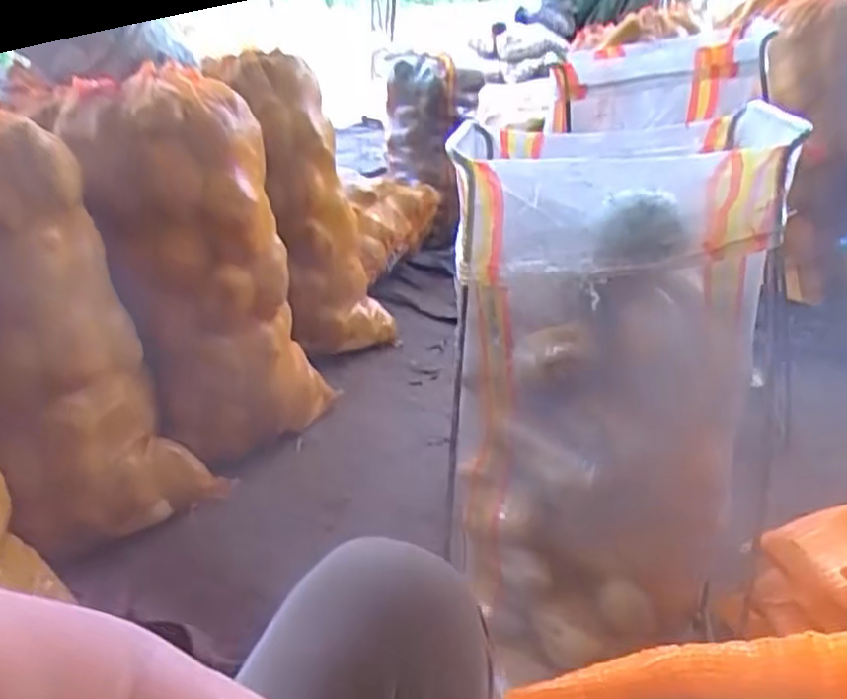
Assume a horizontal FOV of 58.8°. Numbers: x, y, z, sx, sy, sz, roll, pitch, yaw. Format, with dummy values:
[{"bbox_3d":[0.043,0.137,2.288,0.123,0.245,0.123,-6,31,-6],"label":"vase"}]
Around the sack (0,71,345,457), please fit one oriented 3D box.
[{"bbox_3d":[-0.359,-0.118,1.271,0.322,0.637,0.291,-18,28,-23],"label":"sack"}]

